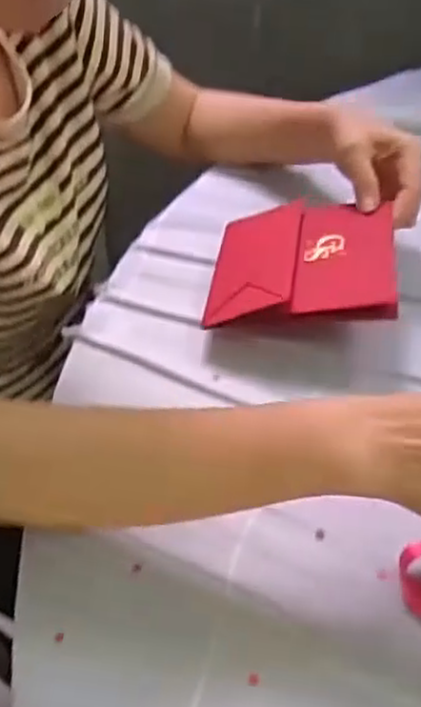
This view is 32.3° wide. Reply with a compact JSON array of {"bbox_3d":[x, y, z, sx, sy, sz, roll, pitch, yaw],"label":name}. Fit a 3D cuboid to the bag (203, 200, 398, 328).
[{"bbox_3d":[0.068,-0.073,0.555,0.137,0.015,0.132,-6,43,15],"label":"bag"}]

